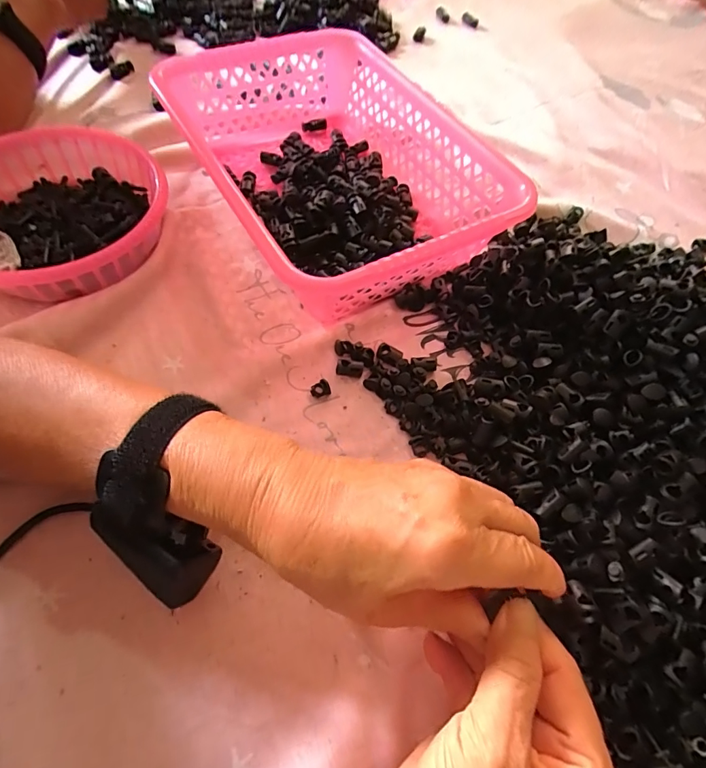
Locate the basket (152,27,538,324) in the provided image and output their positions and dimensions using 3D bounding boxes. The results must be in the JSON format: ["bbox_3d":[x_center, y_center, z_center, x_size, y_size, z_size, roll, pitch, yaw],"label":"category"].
[{"bbox_3d":[-0.018,-0.190,0.379,0.205,0.075,0.300,-26,65,-17],"label":"basket"}]

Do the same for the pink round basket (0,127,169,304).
[{"bbox_3d":[-0.237,-0.133,0.343,0.165,0.050,0.166,2,60,-3],"label":"pink round basket"}]

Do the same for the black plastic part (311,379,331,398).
[{"bbox_3d":[-0.024,0.004,0.311,0.013,0.007,0.011,-11,62,-11],"label":"black plastic part"}]

